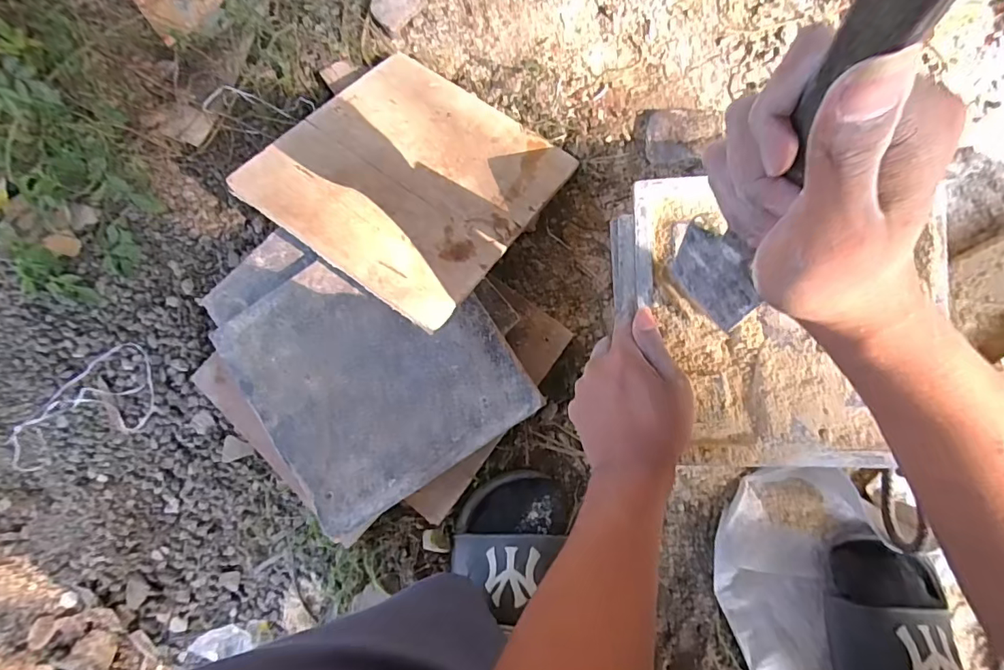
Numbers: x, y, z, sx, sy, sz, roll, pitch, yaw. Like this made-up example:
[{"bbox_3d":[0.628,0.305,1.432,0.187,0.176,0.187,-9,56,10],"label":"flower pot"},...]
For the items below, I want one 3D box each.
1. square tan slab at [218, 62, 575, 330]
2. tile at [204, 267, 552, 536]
[{"bbox_3d":[-0.087,-0.159,0.489,0.236,0.006,0.246,35,65,5],"label":"square tan slab"},{"bbox_3d":[-0.126,0.032,0.486,0.241,0.013,0.241,-34,82,5],"label":"tile"}]

